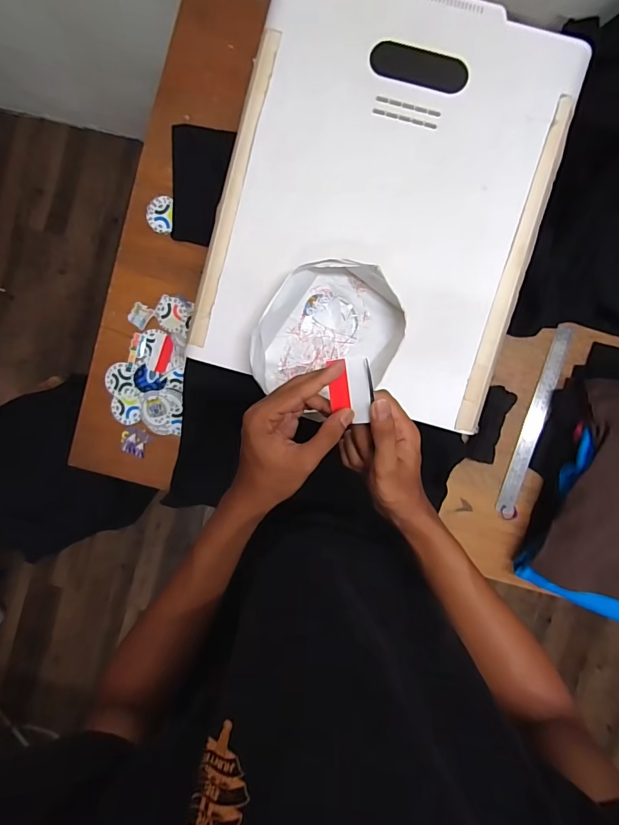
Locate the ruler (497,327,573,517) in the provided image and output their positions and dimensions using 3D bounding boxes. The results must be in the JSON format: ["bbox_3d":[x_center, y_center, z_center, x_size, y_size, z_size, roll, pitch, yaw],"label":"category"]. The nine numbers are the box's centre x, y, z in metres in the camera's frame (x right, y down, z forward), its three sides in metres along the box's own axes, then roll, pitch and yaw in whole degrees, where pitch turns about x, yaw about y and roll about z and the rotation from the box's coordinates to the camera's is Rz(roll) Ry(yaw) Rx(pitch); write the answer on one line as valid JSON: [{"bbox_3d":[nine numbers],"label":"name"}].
[{"bbox_3d":[0.377,0.016,0.690,0.033,0.006,0.322,17,94,6],"label":"ruler"}]

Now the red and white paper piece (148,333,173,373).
[{"bbox_3d":[-0.253,-0.101,0.703,0.035,0.006,0.064,14,93,6],"label":"red and white paper piece"}]

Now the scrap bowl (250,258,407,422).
[{"bbox_3d":[0.023,-0.092,0.511,0.161,0.064,0.181,27,91,-2],"label":"scrap bowl"}]

